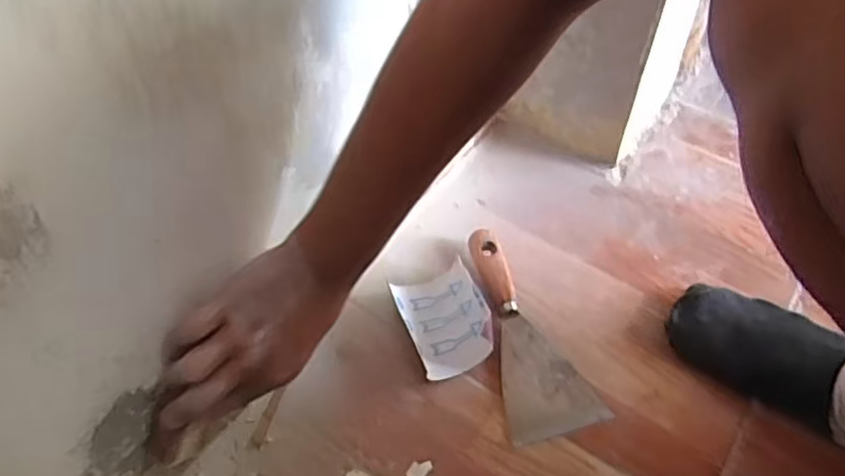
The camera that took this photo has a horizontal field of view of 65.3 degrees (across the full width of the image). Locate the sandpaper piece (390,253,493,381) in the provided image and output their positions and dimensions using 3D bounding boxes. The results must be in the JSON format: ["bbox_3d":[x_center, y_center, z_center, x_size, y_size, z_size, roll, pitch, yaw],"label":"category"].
[{"bbox_3d":[0.020,0.067,0.587,0.069,0.032,0.100,-18,53,-15],"label":"sandpaper piece"}]

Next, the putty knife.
[{"bbox_3d":[0.087,0.076,0.588,0.082,0.025,0.196,-13,52,-11],"label":"putty knife"}]

